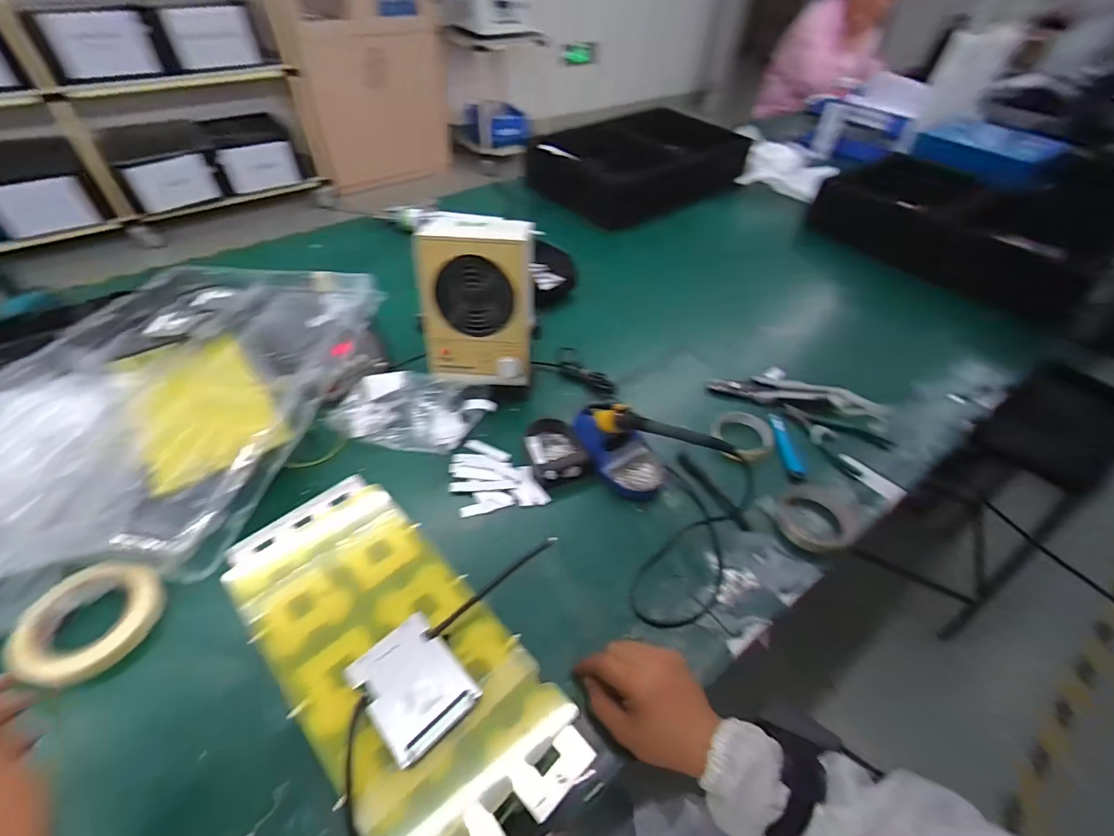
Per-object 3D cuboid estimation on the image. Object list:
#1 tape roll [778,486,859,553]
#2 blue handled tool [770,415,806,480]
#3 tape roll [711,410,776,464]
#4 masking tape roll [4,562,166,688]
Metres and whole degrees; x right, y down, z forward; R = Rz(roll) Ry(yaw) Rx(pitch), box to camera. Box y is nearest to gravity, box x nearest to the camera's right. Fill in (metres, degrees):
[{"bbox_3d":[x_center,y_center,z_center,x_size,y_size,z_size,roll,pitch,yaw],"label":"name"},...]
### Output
[{"bbox_3d":[0.344,0.130,0.633,0.091,0.028,0.107,36,55,27],"label":"tape roll"},{"bbox_3d":[0.342,0.043,0.712,0.023,0.016,0.113,1,47,-2],"label":"blue handled tool"},{"bbox_3d":[0.282,0.027,0.729,0.091,0.027,0.083,2,47,-2],"label":"tape roll"},{"bbox_3d":[-0.485,0.209,0.496,0.117,0.027,0.117,2,47,-2],"label":"masking tape roll"}]

